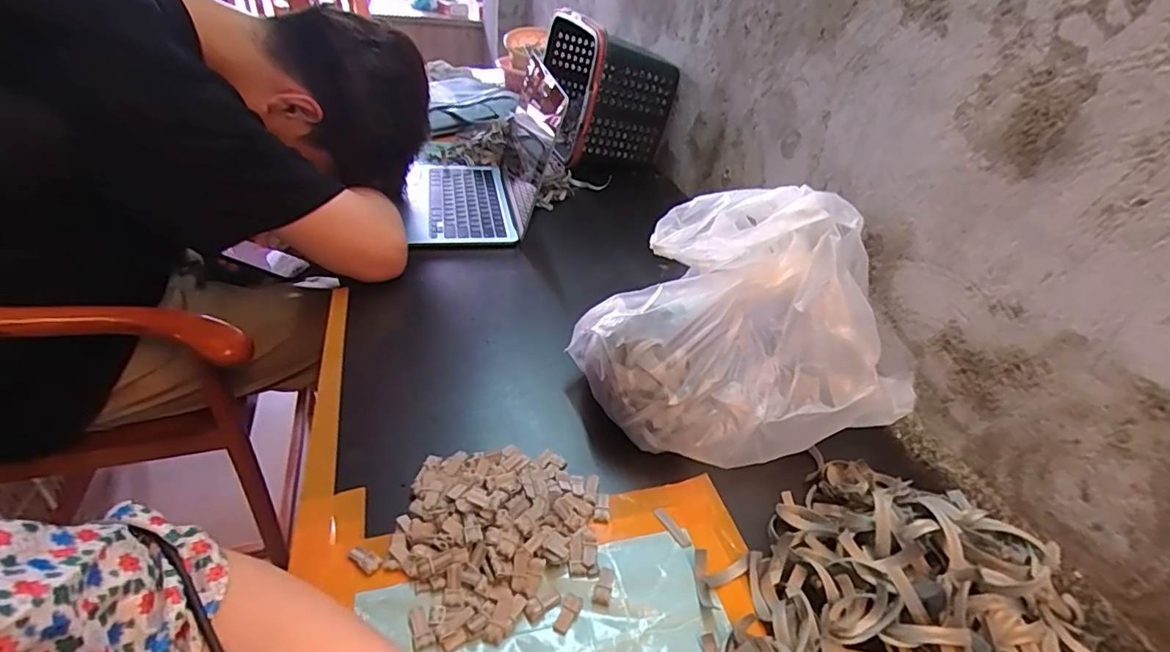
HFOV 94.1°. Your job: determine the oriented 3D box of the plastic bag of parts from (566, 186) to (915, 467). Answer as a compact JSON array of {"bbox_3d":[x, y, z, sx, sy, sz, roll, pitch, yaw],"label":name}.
[{"bbox_3d":[0.140,-0.011,0.515,0.276,0.187,0.223,-3,36,-13],"label":"plastic bag of parts"}]

